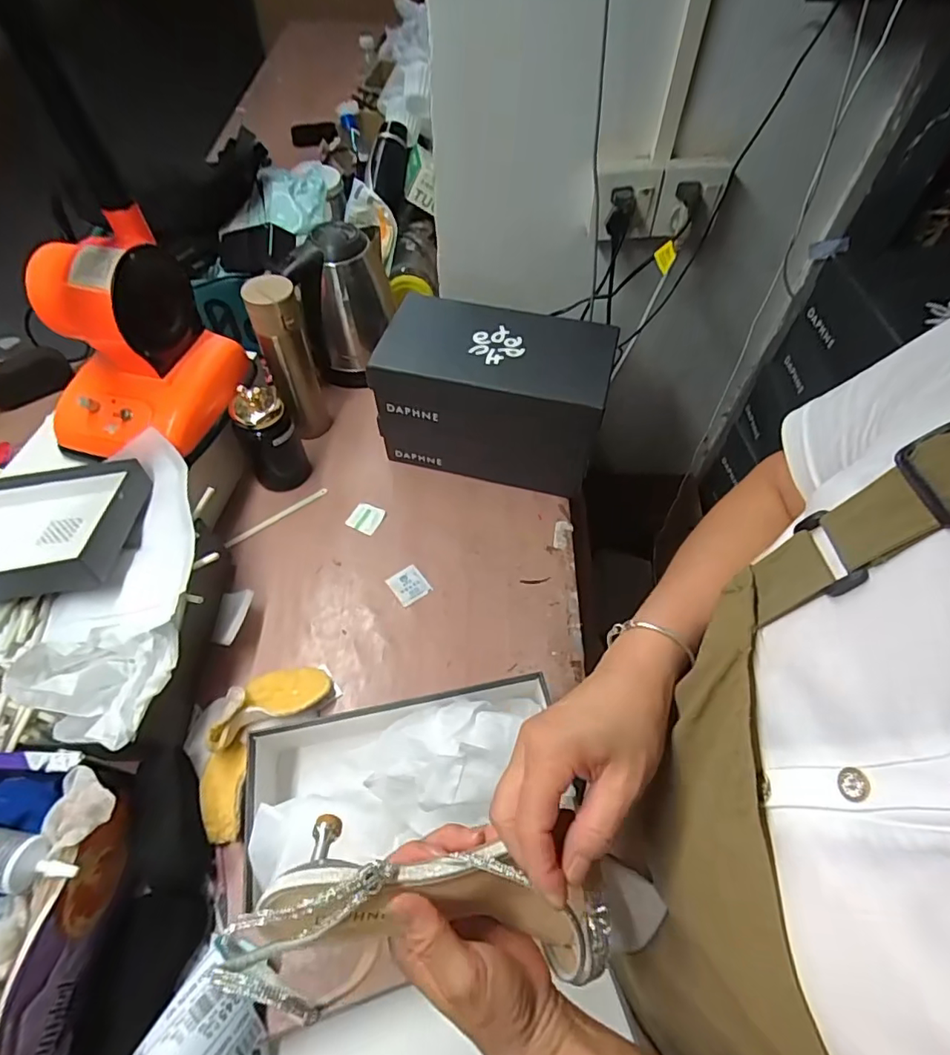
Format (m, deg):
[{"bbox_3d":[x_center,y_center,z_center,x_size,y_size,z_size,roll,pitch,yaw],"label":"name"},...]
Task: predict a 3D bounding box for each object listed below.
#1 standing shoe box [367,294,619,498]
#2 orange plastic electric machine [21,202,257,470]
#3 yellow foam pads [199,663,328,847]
[{"bbox_3d":[0.023,-0.178,0.754,0.283,0.205,0.144,11,57,7],"label":"standing shoe box"},{"bbox_3d":[-0.407,-0.216,0.630,0.172,0.189,0.211,17,57,11],"label":"orange plastic electric machine"},{"bbox_3d":[-0.241,0.221,0.574,0.088,0.052,0.186,22,58,13],"label":"yellow foam pads"}]

